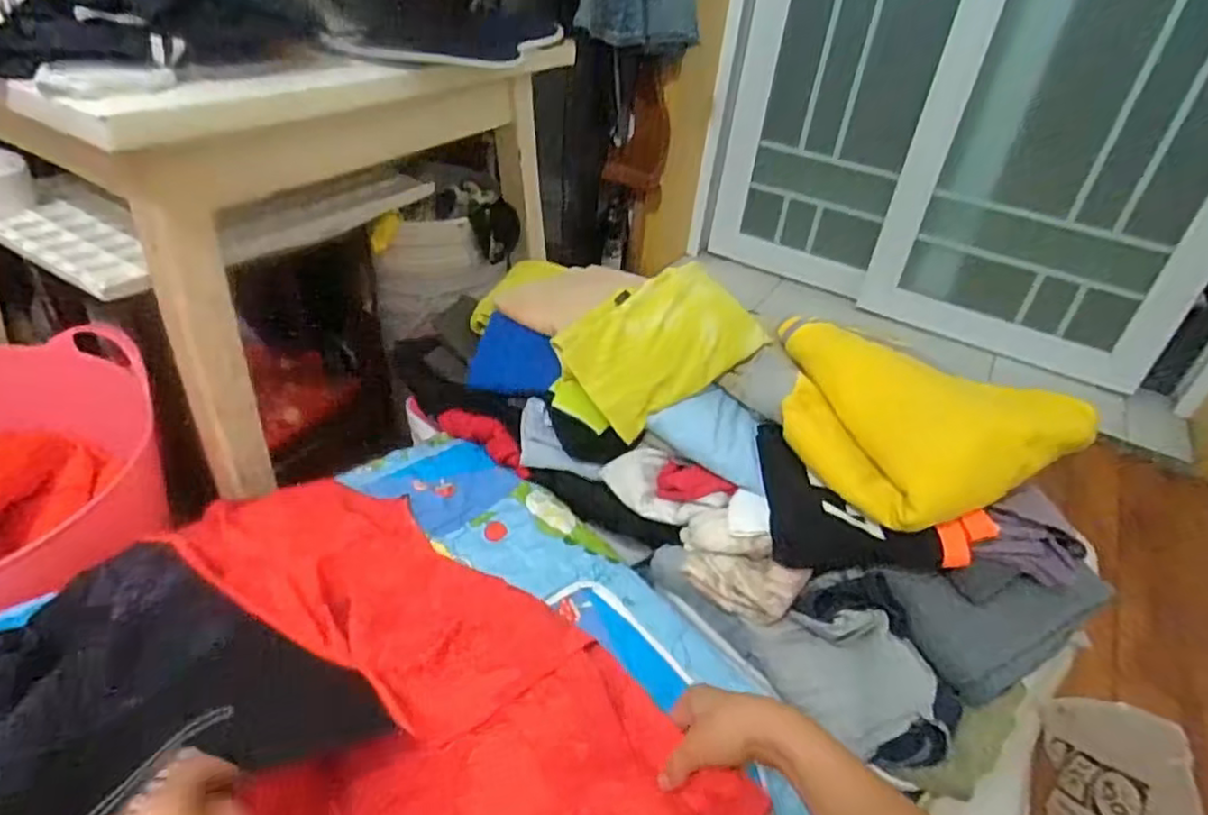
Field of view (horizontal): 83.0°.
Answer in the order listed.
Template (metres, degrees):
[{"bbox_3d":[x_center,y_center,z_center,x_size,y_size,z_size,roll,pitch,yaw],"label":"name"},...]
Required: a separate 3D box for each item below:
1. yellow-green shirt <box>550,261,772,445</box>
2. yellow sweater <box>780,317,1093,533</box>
[{"bbox_3d":[0.065,-0.066,0.782,0.236,0.107,0.135,-21,45,-32],"label":"yellow-green shirt"},{"bbox_3d":[0.301,-0.011,0.715,0.217,0.091,0.271,-12,41,-23],"label":"yellow sweater"}]

